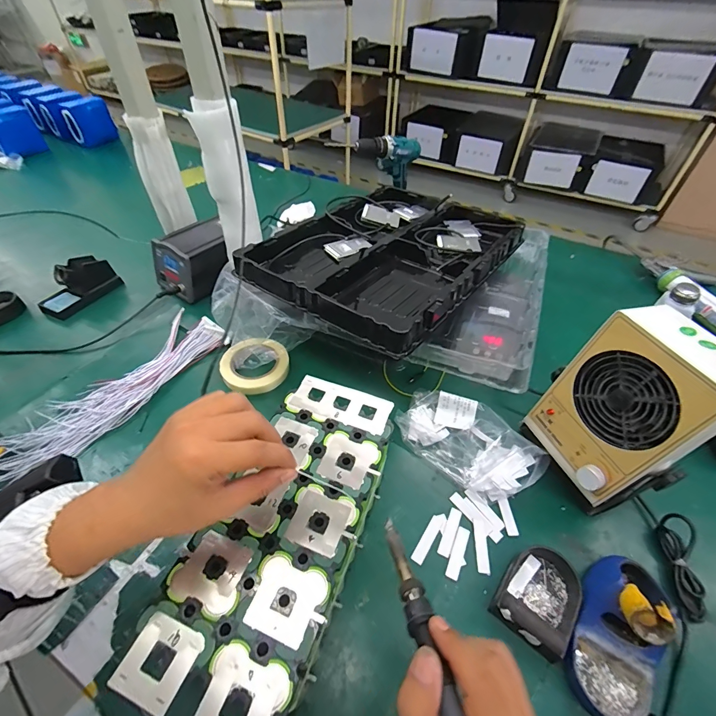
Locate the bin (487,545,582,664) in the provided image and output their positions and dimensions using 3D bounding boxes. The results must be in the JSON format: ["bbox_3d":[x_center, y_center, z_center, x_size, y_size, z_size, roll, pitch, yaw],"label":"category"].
[{"bbox_3d":[0.216,0.276,0.427,0.074,0.038,0.109,33,55,25],"label":"bin"}]

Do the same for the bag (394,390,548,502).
[{"bbox_3d":[0.168,0.122,0.554,0.214,0.051,0.117,30,54,23],"label":"bag"}]

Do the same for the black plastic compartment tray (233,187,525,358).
[{"bbox_3d":[0.065,-0.211,0.690,0.355,0.066,0.473,30,54,23],"label":"black plastic compartment tray"}]

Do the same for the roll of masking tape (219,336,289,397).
[{"bbox_3d":[-0.186,0.012,0.659,0.116,0.028,0.116,0,48,0],"label":"roll of masking tape"}]

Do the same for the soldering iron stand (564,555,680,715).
[{"bbox_3d":[0.282,0.287,0.383,0.077,0.082,0.155,23,52,19],"label":"soldering iron stand"}]

